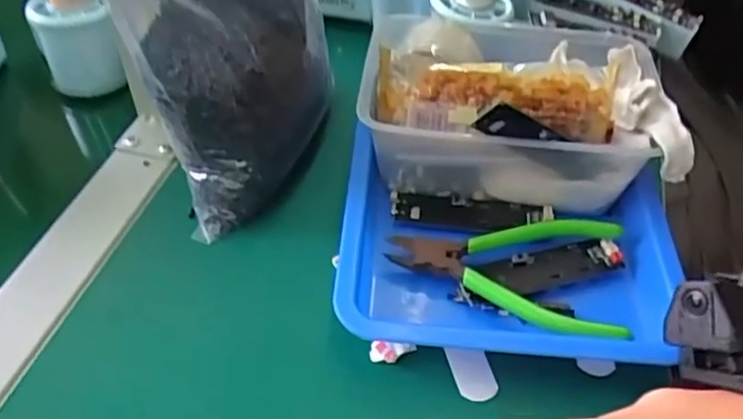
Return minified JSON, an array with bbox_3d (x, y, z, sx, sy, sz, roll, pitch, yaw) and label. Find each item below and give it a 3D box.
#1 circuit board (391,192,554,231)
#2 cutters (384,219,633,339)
[{"bbox_3d":[0.057,0.002,0.376,0.090,0.010,0.021,6,47,5],"label":"circuit board"},{"bbox_3d":[0.069,0.030,0.338,0.118,0.011,0.072,8,47,7],"label":"cutters"}]

